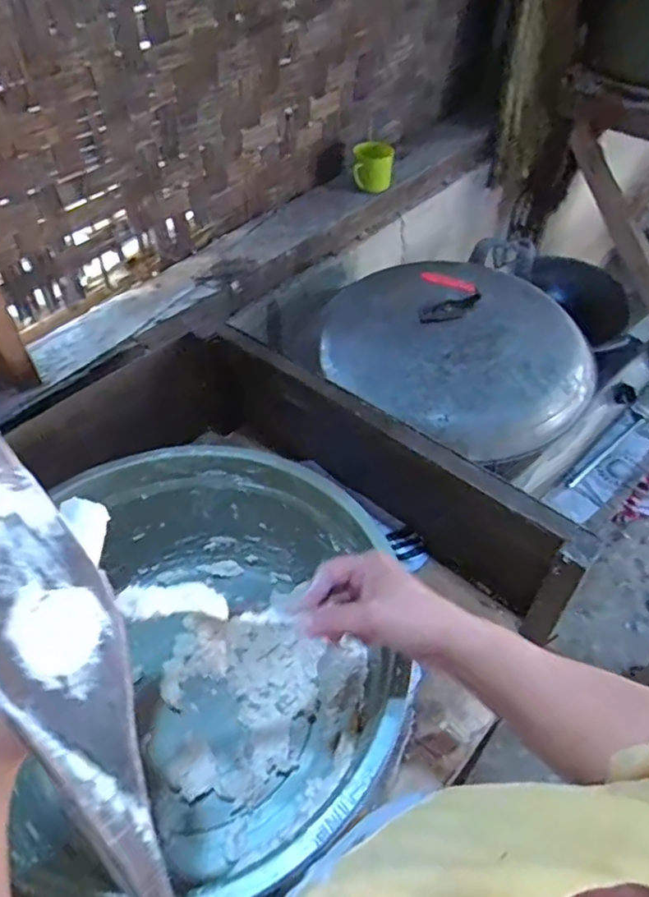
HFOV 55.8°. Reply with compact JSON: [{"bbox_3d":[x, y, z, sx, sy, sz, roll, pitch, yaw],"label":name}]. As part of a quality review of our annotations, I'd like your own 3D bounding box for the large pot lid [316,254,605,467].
[{"bbox_3d":[0.213,-0.163,0.919,0.365,0.091,0.357,0,50,0],"label":"large pot lid"}]

